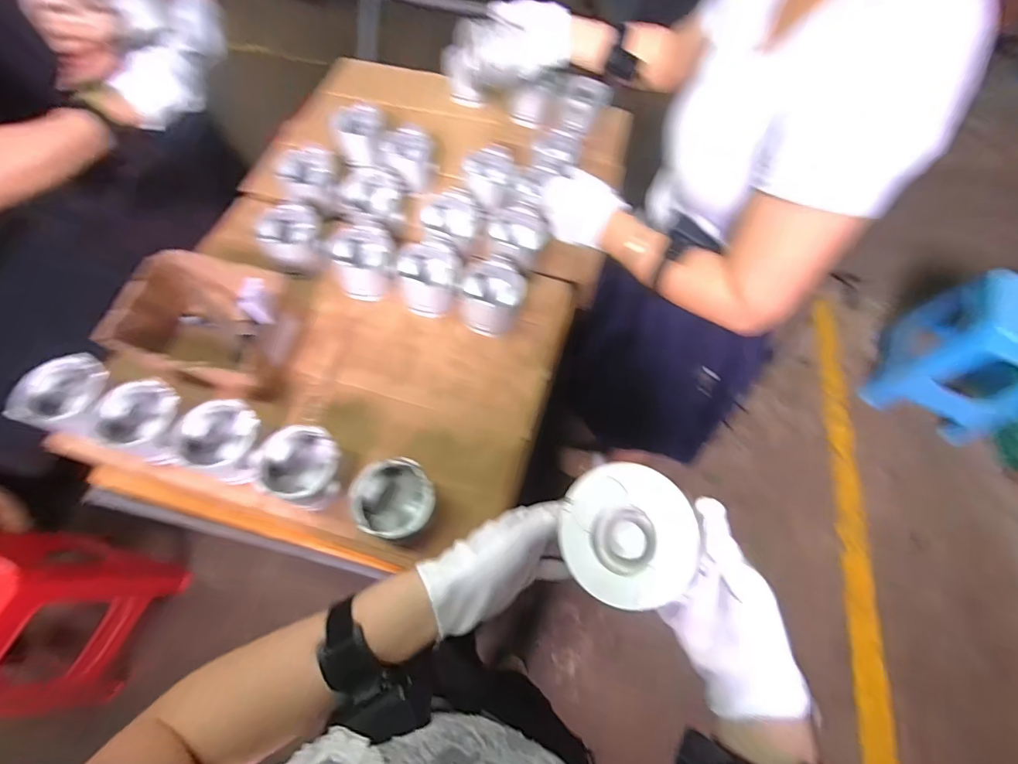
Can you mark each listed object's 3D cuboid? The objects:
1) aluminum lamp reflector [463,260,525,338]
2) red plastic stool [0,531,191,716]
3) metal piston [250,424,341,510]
[{"bbox_3d":[-0.027,-0.136,0.701,0.095,0.078,0.082,-35,68,-18],"label":"aluminum lamp reflector"},{"bbox_3d":[-1.209,0.585,1.092,0.363,0.518,0.366,9,62,3],"label":"red plastic stool"},{"bbox_3d":[-0.267,0.112,0.566,0.104,0.069,0.095,1,62,-1],"label":"metal piston"}]

